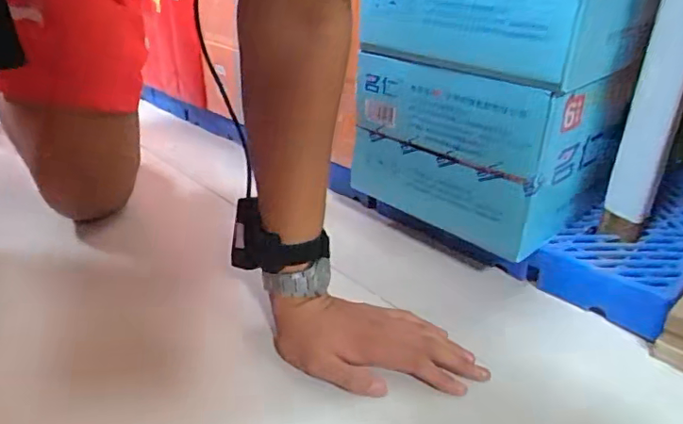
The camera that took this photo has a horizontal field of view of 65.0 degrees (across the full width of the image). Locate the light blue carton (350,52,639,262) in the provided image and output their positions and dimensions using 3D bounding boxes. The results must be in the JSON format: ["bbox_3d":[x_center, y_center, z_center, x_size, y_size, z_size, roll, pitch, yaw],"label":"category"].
[{"bbox_3d":[0.143,-0.078,0.581,0.131,0.157,0.249,-24,37,-37],"label":"light blue carton"}]

